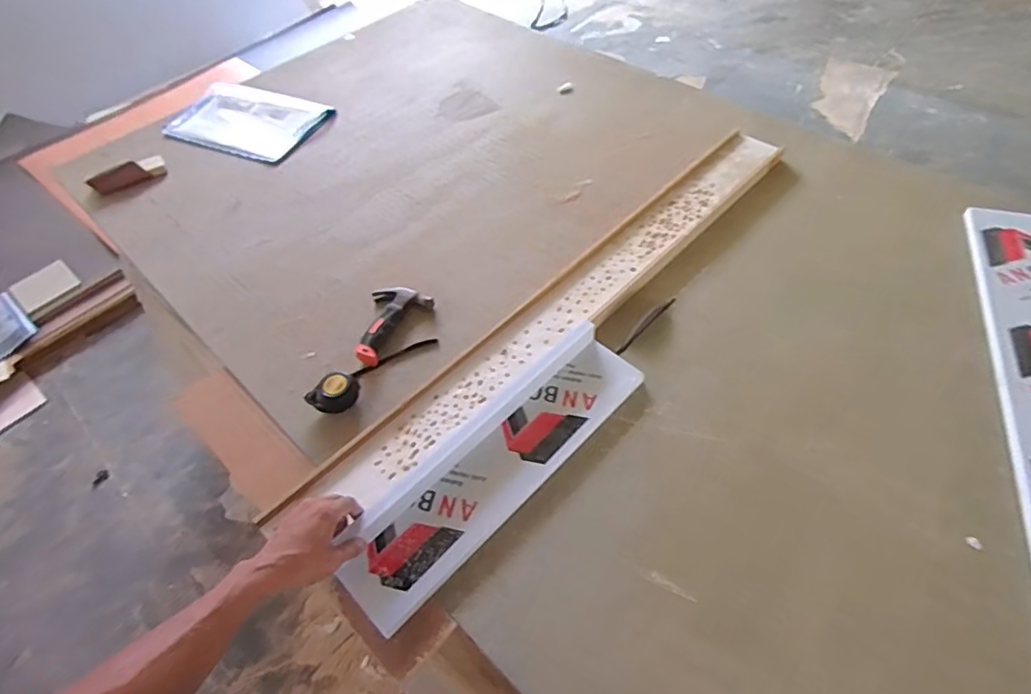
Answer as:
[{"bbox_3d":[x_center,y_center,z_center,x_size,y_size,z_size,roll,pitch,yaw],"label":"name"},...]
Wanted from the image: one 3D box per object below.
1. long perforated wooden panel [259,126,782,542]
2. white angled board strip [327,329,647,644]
[{"bbox_3d":[0.108,-0.086,0.931,1.091,0.038,0.124,-39,58,-23],"label":"long perforated wooden panel"},{"bbox_3d":[-0.022,0.148,0.759,0.123,0.052,0.480,35,62,28],"label":"white angled board strip"}]

